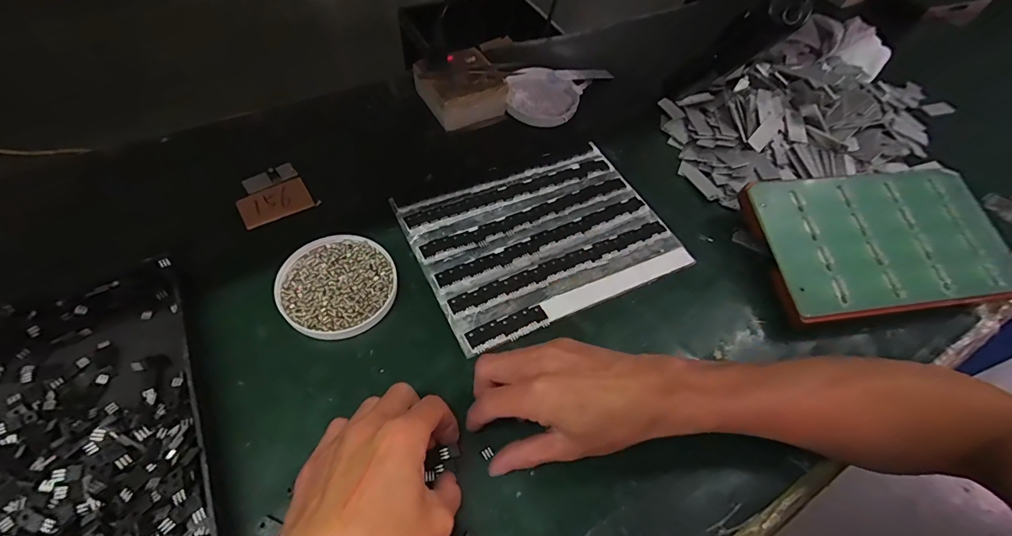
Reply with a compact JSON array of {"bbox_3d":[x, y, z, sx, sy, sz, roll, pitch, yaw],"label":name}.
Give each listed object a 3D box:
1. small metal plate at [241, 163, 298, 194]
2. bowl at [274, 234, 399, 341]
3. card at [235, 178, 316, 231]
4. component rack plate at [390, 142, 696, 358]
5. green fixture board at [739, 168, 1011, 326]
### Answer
[{"bbox_3d":[-0.248,-0.095,0.454,0.052,0.004,0.022,-27,66,-15],"label":"small metal plate"},{"bbox_3d":[-0.148,0.014,0.382,0.095,0.014,0.097,2,55,-3],"label":"bowl"},{"bbox_3d":[-0.232,-0.068,0.434,0.066,0.004,0.043,-27,62,-21],"label":"card"},{"bbox_3d":[0.037,-0.032,0.430,0.239,0.012,0.175,-21,60,-18],"label":"component rack plate"},{"bbox_3d":[0.375,-0.029,0.423,0.262,0.024,0.141,-6,67,-7],"label":"green fixture board"}]

